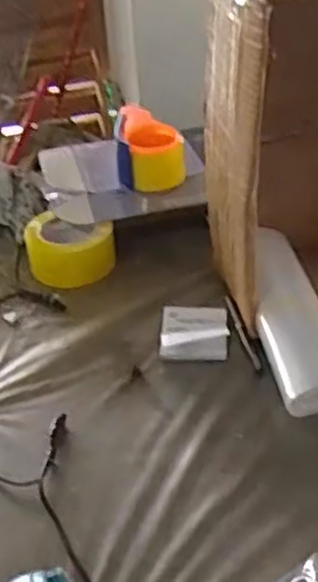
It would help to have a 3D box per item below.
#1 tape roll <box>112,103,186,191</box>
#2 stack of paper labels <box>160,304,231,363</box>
[{"bbox_3d":[-0.017,-0.204,1.035,0.094,0.074,0.126,-8,37,-6],"label":"tape roll"},{"bbox_3d":[0.042,0.042,0.855,0.078,0.027,0.097,0,37,4],"label":"stack of paper labels"}]

